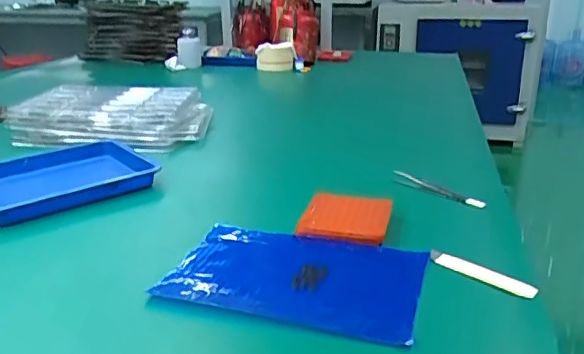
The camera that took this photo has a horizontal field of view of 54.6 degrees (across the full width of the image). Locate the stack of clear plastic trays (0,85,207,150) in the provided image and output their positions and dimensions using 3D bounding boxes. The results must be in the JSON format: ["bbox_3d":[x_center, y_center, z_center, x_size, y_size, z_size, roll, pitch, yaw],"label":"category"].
[{"bbox_3d":[-0.287,-0.114,0.967,0.301,0.048,0.253,4,21,9],"label":"stack of clear plastic trays"}]

